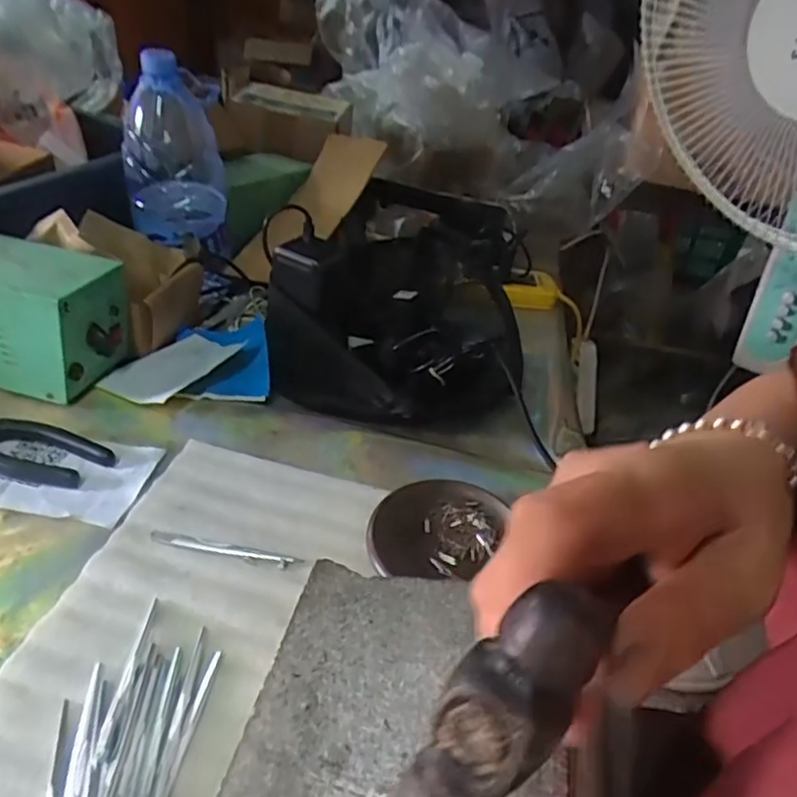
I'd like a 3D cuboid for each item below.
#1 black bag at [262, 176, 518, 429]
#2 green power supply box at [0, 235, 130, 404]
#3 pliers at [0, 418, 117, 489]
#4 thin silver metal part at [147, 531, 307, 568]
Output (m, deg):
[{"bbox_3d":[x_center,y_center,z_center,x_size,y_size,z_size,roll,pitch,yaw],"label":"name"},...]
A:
[{"bbox_3d":[0.018,-0.154,0.723,0.226,0.111,0.430,9,36,4],"label":"black bag"},{"bbox_3d":[-0.339,-0.075,0.569,0.167,0.109,0.092,10,36,5],"label":"green power supply box"},{"bbox_3d":[-0.311,0.034,0.507,0.166,0.012,0.052,12,36,9],"label":"pliers"},{"bbox_3d":[-0.120,0.104,0.447,0.106,0.004,0.011,10,36,5],"label":"thin silver metal part"}]

